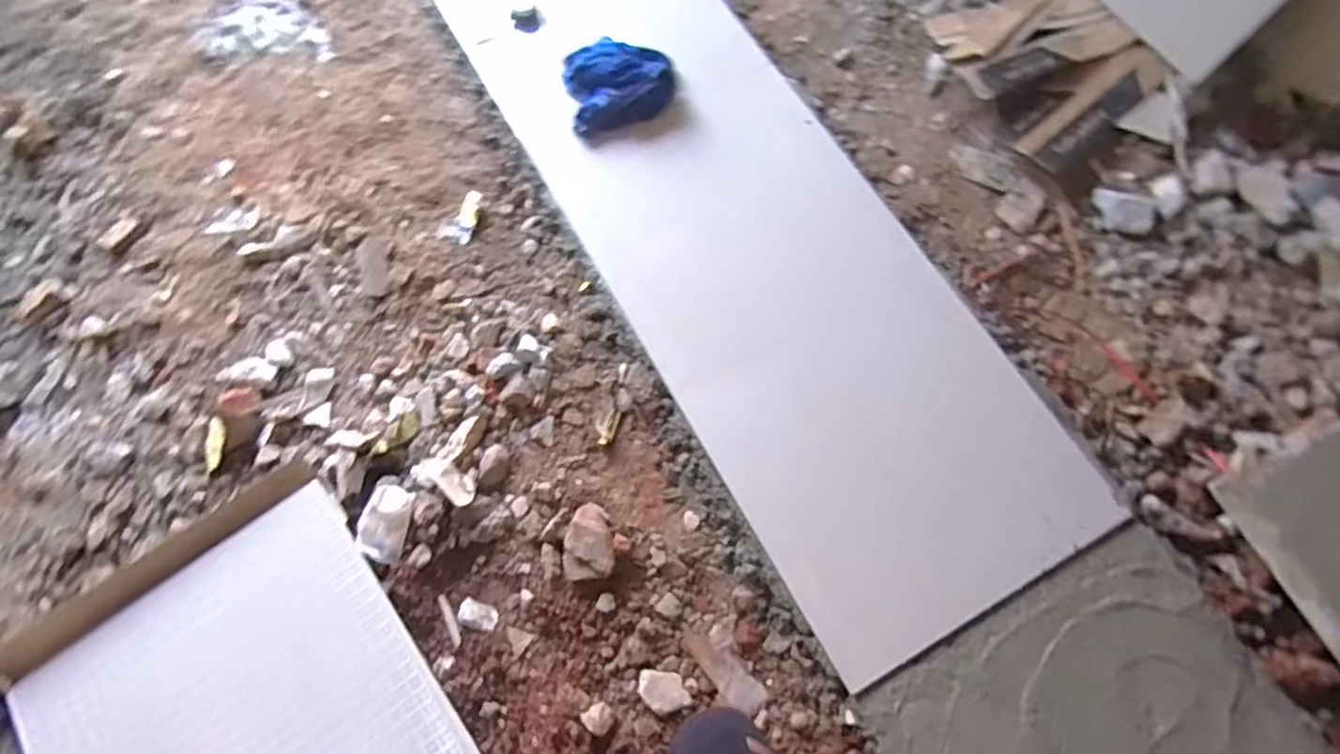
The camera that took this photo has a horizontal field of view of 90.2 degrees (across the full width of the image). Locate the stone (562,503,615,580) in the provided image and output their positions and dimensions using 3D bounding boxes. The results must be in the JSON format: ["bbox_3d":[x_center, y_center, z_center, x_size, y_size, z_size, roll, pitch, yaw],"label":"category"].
[{"bbox_3d":[-0.151,0.297,1.216,0.094,0.055,0.137,-6,71,-1],"label":"stone"}]

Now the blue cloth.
[{"bbox_3d":[-0.111,-0.667,1.491,0.248,0.099,0.218,-8,71,-2],"label":"blue cloth"}]

